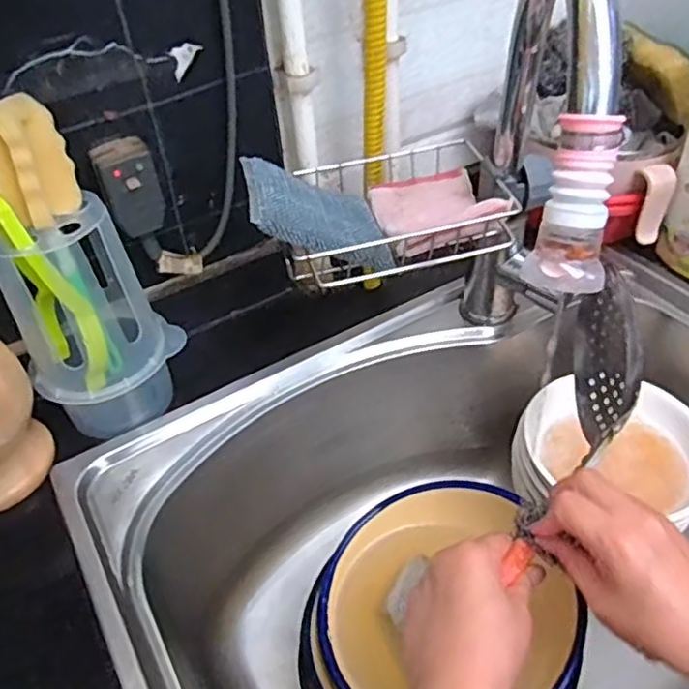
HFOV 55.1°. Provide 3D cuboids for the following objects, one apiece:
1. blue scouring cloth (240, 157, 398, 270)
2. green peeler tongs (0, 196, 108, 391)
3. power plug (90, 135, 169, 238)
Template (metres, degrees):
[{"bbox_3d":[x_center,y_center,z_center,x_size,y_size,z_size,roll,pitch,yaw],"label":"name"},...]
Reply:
[{"bbox_3d":[-0.019,-0.099,0.492,0.113,0.015,0.082,15,42,-30],"label":"blue scouring cloth"},{"bbox_3d":[-0.214,-0.041,0.485,0.037,0.156,0.064,-26,46,-20],"label":"green peeler tongs"},{"bbox_3d":[-0.165,-0.123,0.516,0.044,0.068,0.037,-17,44,-12],"label":"power plug"}]

